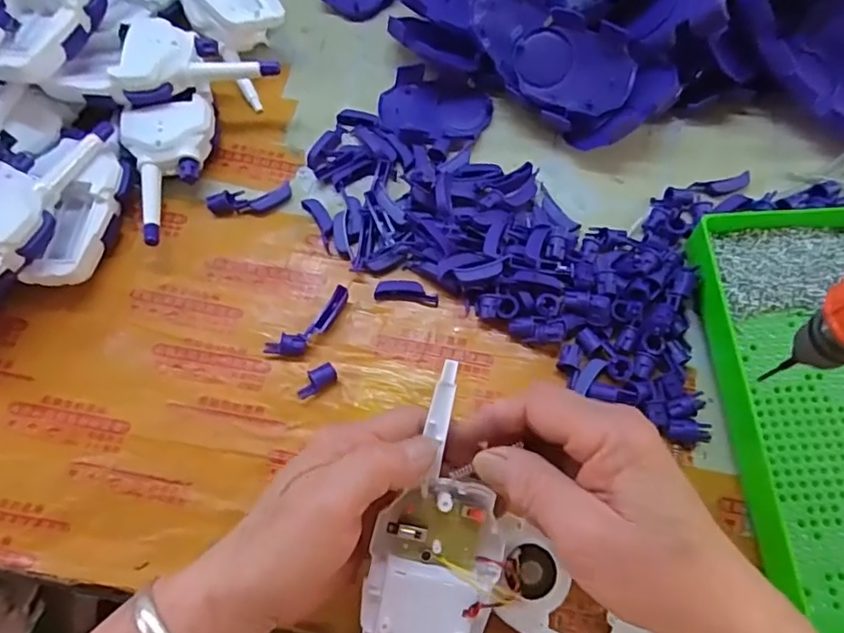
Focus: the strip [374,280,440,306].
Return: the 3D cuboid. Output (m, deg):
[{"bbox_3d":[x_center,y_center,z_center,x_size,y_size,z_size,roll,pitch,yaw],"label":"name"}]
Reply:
[{"bbox_3d":[-0.010,-0.017,0.383,0.043,0.008,0.014,6,69,2],"label":"strip"}]

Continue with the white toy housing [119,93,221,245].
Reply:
[{"bbox_3d":[-0.173,-0.105,0.403,0.065,0.035,0.109,-18,70,-7],"label":"white toy housing"}]

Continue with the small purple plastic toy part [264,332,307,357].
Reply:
[{"bbox_3d":[-0.090,0.018,0.367,0.027,0.011,0.012,2,69,1],"label":"small purple plastic toy part"}]

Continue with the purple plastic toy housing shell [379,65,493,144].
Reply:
[{"bbox_3d":[0.009,-0.158,0.433,0.081,0.016,0.064,22,70,8],"label":"purple plastic toy housing shell"}]

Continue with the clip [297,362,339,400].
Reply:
[{"bbox_3d":[-0.068,0.041,0.358,0.027,0.012,0.011,-33,72,-12],"label":"clip"}]

